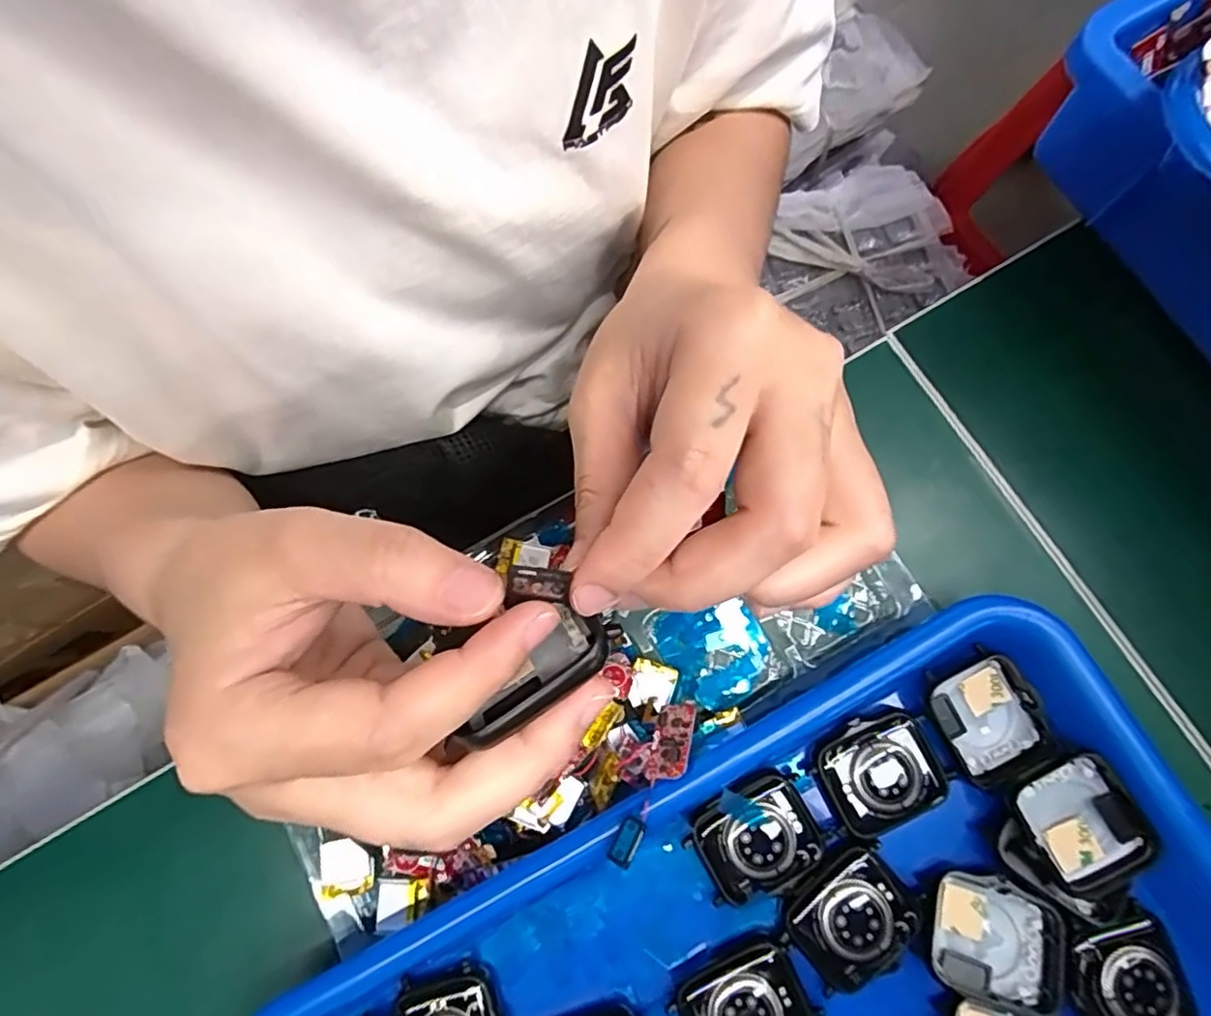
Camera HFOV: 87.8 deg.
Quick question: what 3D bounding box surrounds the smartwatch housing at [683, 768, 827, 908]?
[{"bbox_3d":[0.054,0.120,0.230,0.043,0.016,0.036,-20,80,-2],"label":"smartwatch housing"}]

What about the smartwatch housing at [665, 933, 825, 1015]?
[{"bbox_3d":[0.048,0.175,0.218,0.045,0.012,0.034,-26,80,-3],"label":"smartwatch housing"}]

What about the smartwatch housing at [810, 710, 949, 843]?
[{"bbox_3d":[0.101,0.096,0.229,0.041,0.011,0.035,-28,80,-3],"label":"smartwatch housing"}]

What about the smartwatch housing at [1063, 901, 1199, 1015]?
[{"bbox_3d":[0.177,0.160,0.211,0.037,0.010,0.045,-9,80,0],"label":"smartwatch housing"}]

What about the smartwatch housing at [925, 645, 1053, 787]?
[{"bbox_3d":[0.140,0.077,0.233,0.035,0.012,0.042,-25,80,-3],"label":"smartwatch housing"}]

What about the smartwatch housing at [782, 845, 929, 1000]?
[{"bbox_3d":[0.087,0.145,0.222,0.043,0.012,0.036,-35,81,-4],"label":"smartwatch housing"}]

